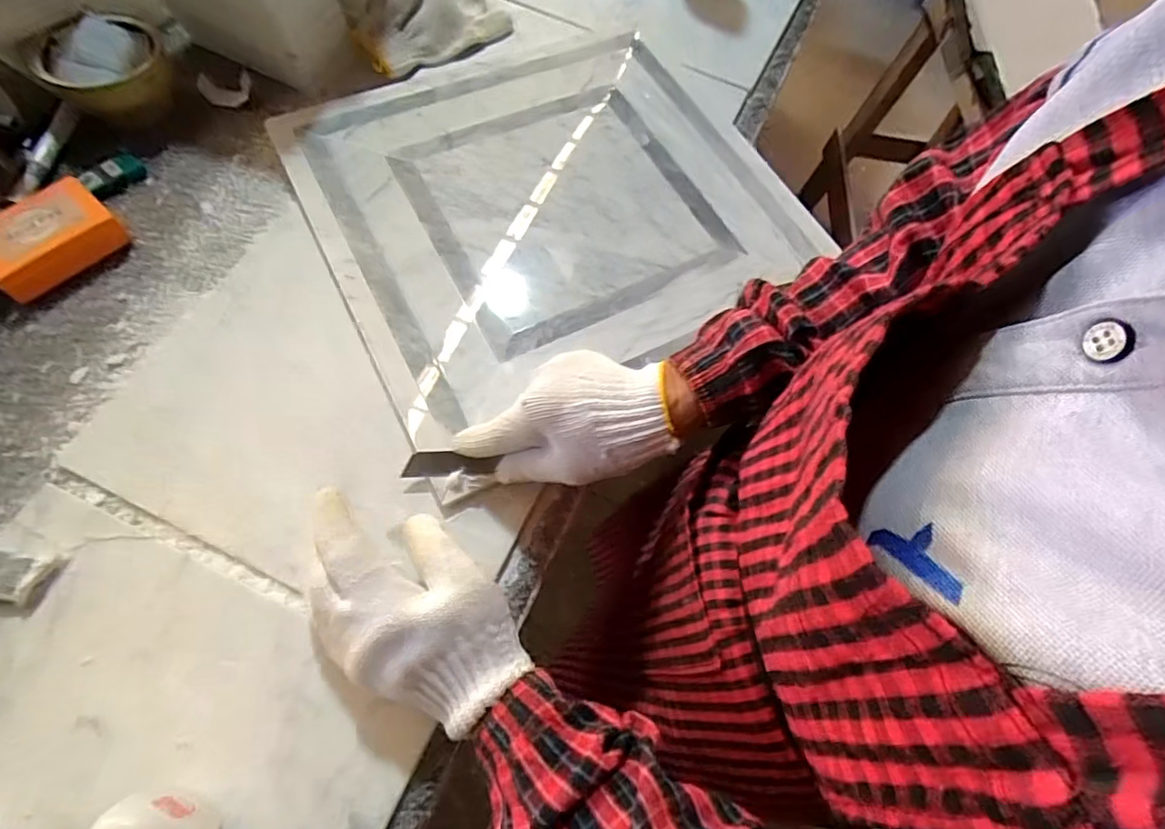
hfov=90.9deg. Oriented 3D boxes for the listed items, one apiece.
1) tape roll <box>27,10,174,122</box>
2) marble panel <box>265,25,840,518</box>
[{"bbox_3d":[-0.436,-0.318,0.529,0.100,0.051,0.109,1,64,-1],"label":"tape roll"},{"bbox_3d":[-0.027,-0.199,0.509,0.391,0.019,0.366,-26,68,-13],"label":"marble panel"}]

